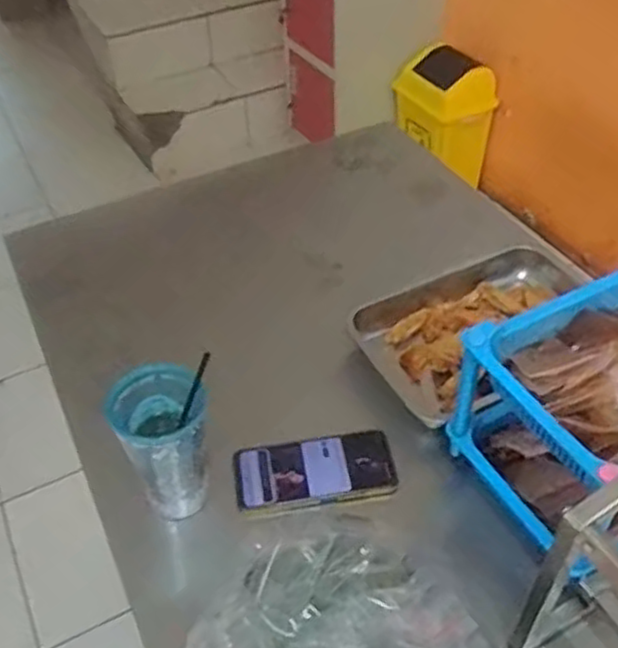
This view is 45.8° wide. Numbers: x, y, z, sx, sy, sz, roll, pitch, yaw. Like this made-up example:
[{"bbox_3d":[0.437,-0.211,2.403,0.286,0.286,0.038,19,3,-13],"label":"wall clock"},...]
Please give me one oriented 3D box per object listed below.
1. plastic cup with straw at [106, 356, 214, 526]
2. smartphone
[{"bbox_3d":[-0.136,0.118,0.726,0.085,0.148,0.077,-31,50,-24],"label":"plastic cup with straw"},{"bbox_3d":[0.007,0.159,0.788,0.170,0.009,0.080,-7,55,-10],"label":"smartphone"}]

